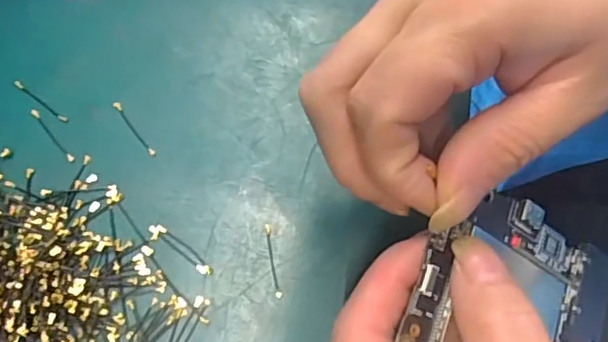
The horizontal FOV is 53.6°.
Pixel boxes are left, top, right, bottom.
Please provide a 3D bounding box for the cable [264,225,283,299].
[{"bbox_3d":[-0.012,0.033,0.225,0.004,0.004,0.027,-10,77,-4],"label":"cable"}]

